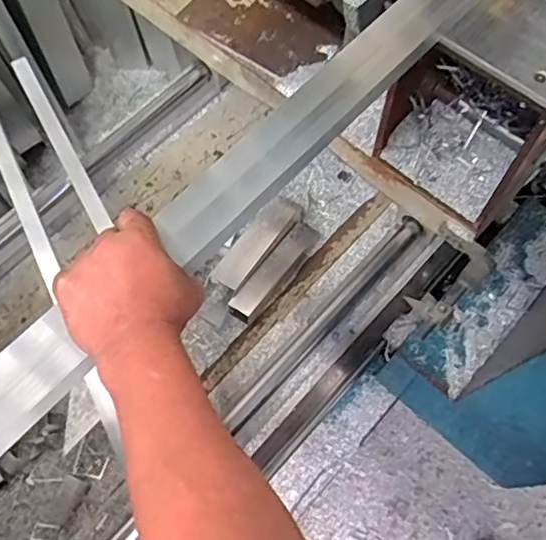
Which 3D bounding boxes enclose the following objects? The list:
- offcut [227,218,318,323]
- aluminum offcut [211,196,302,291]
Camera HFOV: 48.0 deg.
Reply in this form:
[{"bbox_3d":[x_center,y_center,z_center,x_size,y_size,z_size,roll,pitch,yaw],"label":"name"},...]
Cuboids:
[{"bbox_3d":[0.001,-0.002,1.004,0.039,0.020,0.217,31,57,13],"label":"offcut"},{"bbox_3d":[-0.021,-0.053,1.019,0.050,0.023,0.211,31,58,13],"label":"aluminum offcut"}]

